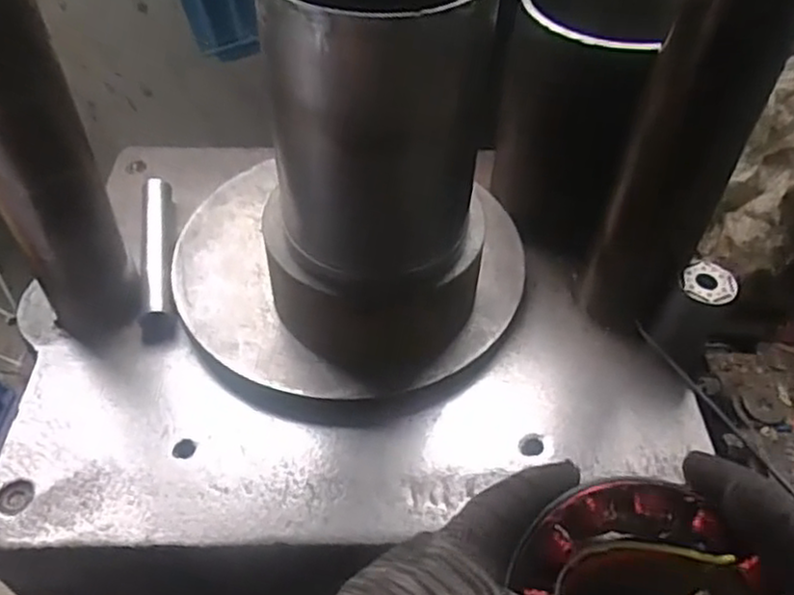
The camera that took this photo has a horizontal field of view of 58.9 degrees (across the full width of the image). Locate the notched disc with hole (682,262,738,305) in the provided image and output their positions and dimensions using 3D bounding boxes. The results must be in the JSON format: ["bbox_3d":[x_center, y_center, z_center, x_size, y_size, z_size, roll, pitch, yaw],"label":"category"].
[{"bbox_3d":[0.206,-0.010,0.463,0.033,0.004,0.037,15,50,11],"label":"notched disc with hole"}]

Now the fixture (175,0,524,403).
[{"bbox_3d":[-0.028,-0.097,0.453,0.245,0.266,0.217,-18,52,-17],"label":"fixture"}]

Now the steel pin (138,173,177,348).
[{"bbox_3d":[-0.189,-0.032,0.552,0.025,0.024,0.161,-9,49,-10],"label":"steel pin"}]

